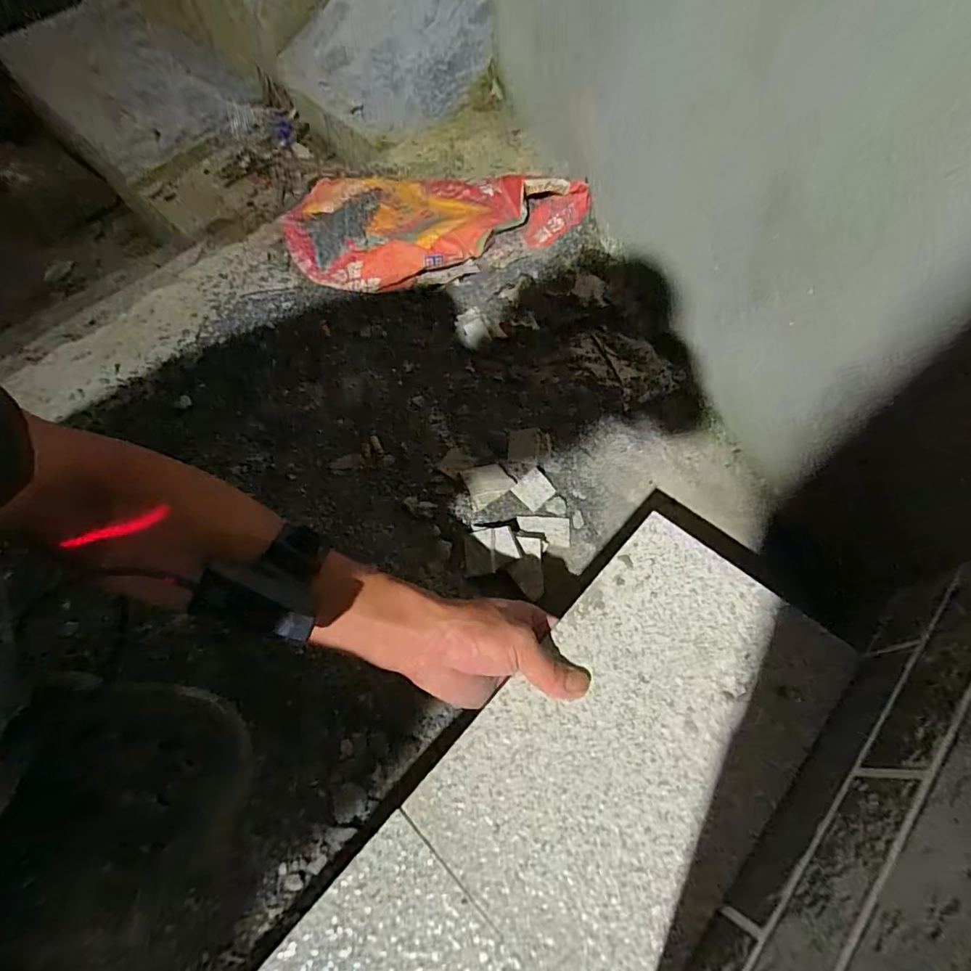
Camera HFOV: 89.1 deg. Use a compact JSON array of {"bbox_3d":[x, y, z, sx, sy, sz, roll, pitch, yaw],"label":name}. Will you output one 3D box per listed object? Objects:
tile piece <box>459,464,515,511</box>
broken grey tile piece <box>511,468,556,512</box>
[{"bbox_3d":[0.004,-0.002,0.546,0.050,0.008,0.044,-19,61,-7],"label":"tile piece"},{"bbox_3d":[0.053,0.004,0.537,0.036,0.006,0.036,-36,65,-16],"label":"broken grey tile piece"}]

